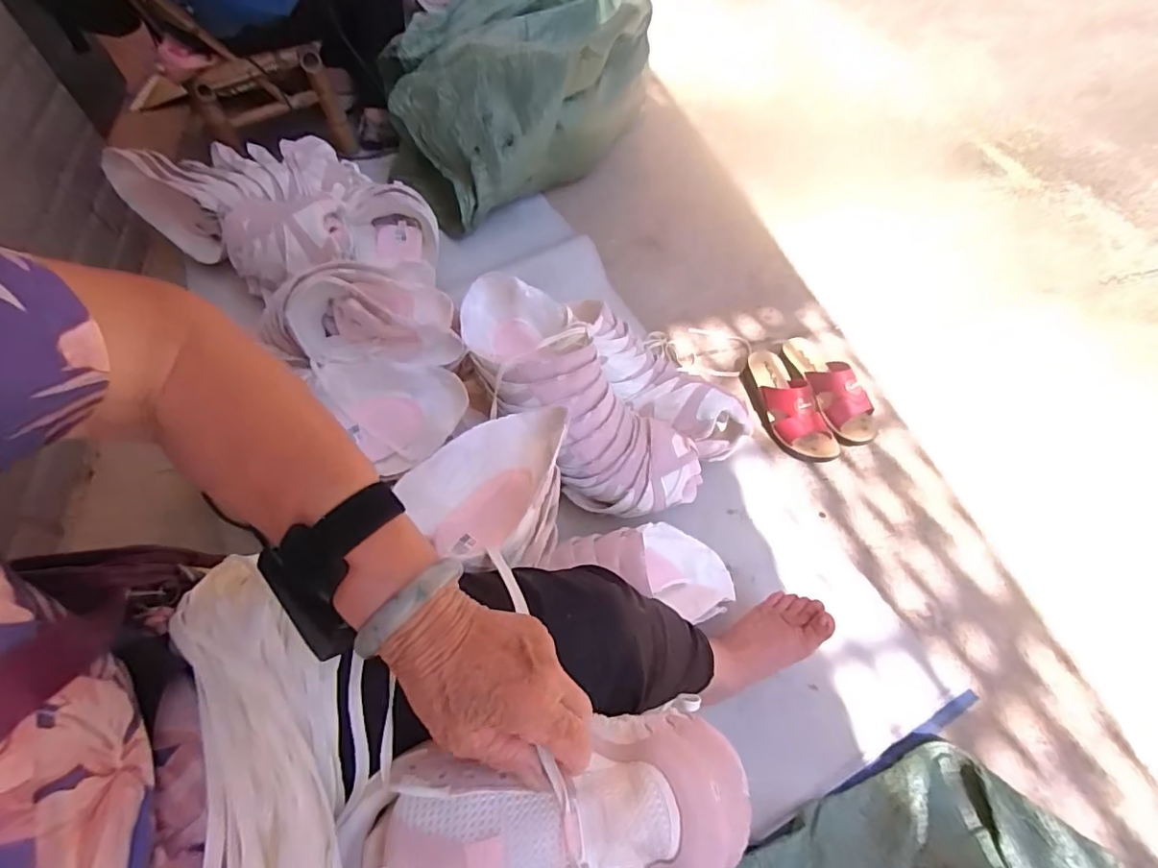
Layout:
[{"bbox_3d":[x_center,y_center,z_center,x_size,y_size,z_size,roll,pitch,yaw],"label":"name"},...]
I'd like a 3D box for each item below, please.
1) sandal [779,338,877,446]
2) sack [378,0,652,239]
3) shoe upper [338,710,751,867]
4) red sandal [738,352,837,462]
[{"bbox_3d":[0.430,-0.091,0.946,0.083,0.077,0.232,-12,57,-8],"label":"sandal"},{"bbox_3d":[-0.109,-0.802,1.269,0.684,0.315,0.497,-34,63,-19],"label":"sack"},{"bbox_3d":[-0.012,0.222,0.300,0.223,0.053,0.108,-9,58,-11],"label":"shoe upper"},{"bbox_3d":[0.353,-0.059,0.925,0.093,0.082,0.229,-13,58,-9],"label":"red sandal"}]

